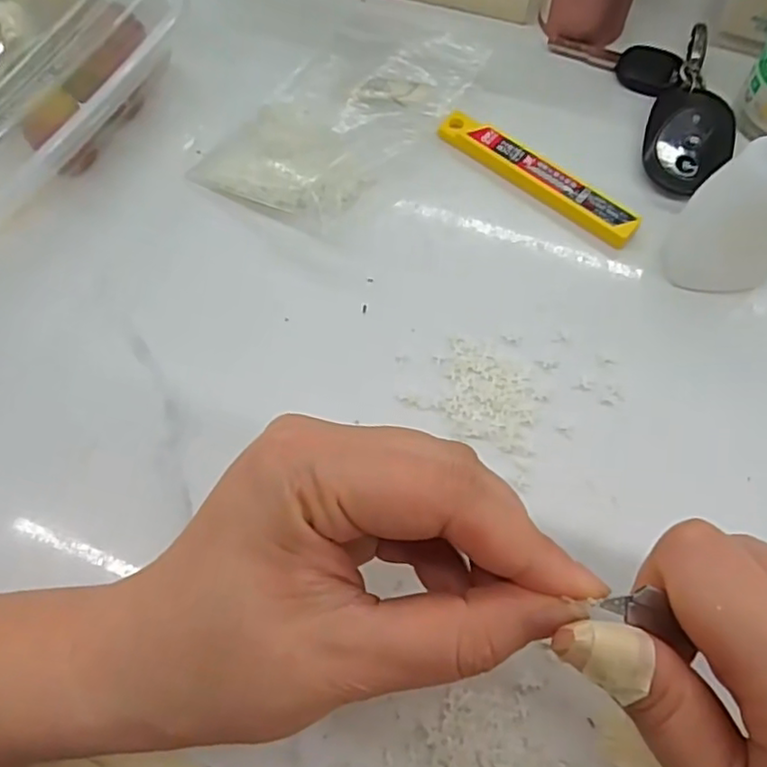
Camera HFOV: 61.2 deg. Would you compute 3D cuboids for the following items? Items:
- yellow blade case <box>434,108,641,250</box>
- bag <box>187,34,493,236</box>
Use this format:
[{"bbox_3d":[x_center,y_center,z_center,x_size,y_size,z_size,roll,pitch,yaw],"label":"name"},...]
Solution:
[{"bbox_3d":[0.069,-0.095,0.295,0.101,0.008,0.019,39,72,16],"label":"yellow blade case"},{"bbox_3d":[-0.021,-0.125,0.303,0.083,0.022,0.119,32,71,14],"label":"bag"}]

